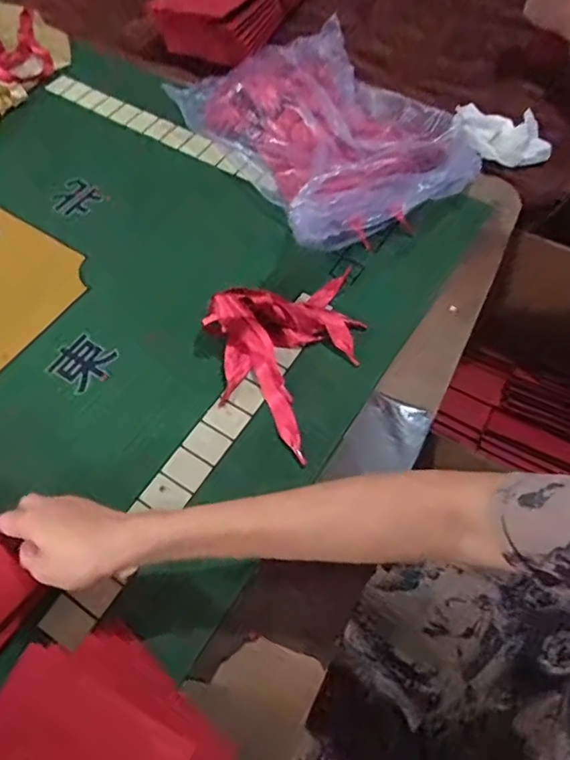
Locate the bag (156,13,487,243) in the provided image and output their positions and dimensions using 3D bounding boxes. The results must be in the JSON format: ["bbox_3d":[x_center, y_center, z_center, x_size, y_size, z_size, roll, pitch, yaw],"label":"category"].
[{"bbox_3d":[0.038,-0.323,0.659,0.265,0.087,0.368,-28,64,-16],"label":"bag"}]

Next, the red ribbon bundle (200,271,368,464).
[{"bbox_3d":[0.014,-0.024,0.526,0.163,0.048,0.191,-14,61,-8],"label":"red ribbon bundle"}]

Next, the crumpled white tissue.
[{"bbox_3d":[0.278,-0.308,0.675,0.129,0.037,0.064,20,61,-4],"label":"crumpled white tissue"}]

